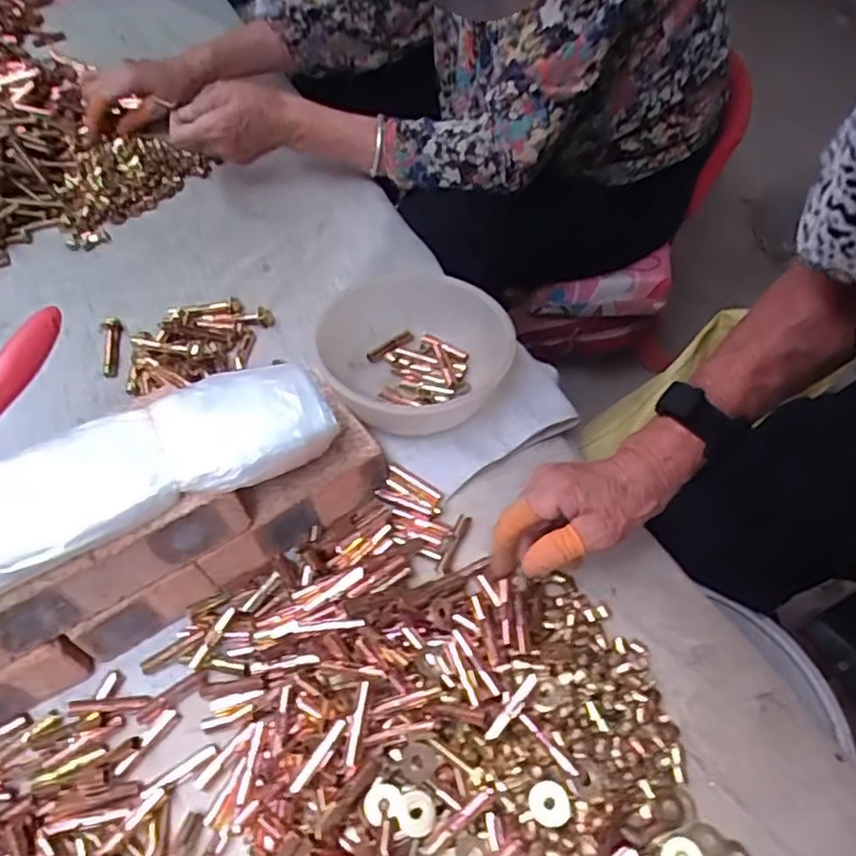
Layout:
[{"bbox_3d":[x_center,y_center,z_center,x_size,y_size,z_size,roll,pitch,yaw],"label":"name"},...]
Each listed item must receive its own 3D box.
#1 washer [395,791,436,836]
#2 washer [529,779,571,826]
[{"bbox_3d":[-0.007,0.228,0.384,0.022,0.008,0.022,-2,53,3],"label":"washer"},{"bbox_3d":[0.071,0.221,0.383,0.023,0.004,0.024,0,65,-1],"label":"washer"}]

